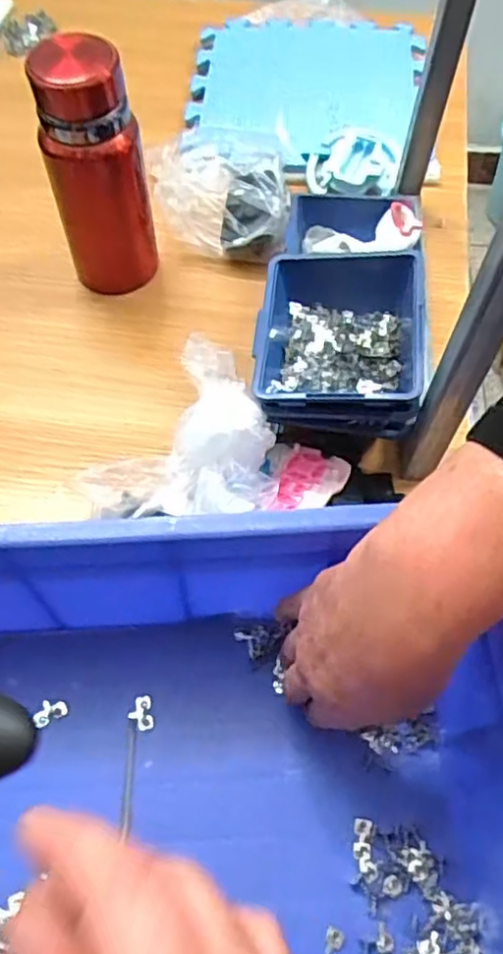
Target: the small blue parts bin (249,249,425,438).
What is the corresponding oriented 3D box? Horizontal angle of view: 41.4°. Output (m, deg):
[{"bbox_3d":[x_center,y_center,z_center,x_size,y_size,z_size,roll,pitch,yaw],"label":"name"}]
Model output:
[{"bbox_3d":[0.070,-0.109,0.535,0.131,0.068,0.143,3,60,2],"label":"small blue parts bin"}]

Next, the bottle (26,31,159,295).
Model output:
[{"bbox_3d":[-0.136,-0.267,0.591,0.079,0.212,0.060,-4,60,-2],"label":"bottle"}]

